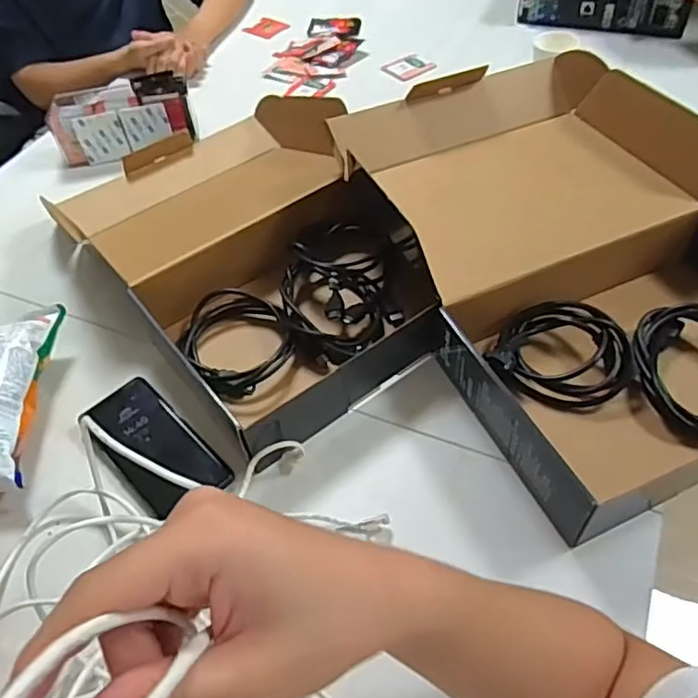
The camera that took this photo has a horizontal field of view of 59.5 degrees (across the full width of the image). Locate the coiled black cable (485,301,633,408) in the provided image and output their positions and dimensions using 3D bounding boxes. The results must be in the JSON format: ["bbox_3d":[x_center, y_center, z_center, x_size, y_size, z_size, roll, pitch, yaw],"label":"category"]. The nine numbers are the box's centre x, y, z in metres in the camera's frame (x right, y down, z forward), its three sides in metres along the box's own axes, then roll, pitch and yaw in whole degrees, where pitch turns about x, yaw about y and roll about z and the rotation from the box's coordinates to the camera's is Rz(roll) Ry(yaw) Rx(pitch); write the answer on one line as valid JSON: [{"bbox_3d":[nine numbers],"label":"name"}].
[{"bbox_3d":[0.213,0.001,0.618,0.130,0.050,0.100,8,52,12],"label":"coiled black cable"}]

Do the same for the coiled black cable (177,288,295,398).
[{"bbox_3d":[-0.125,-0.011,0.670,0.106,0.031,0.131,-31,55,-19],"label":"coiled black cable"}]

